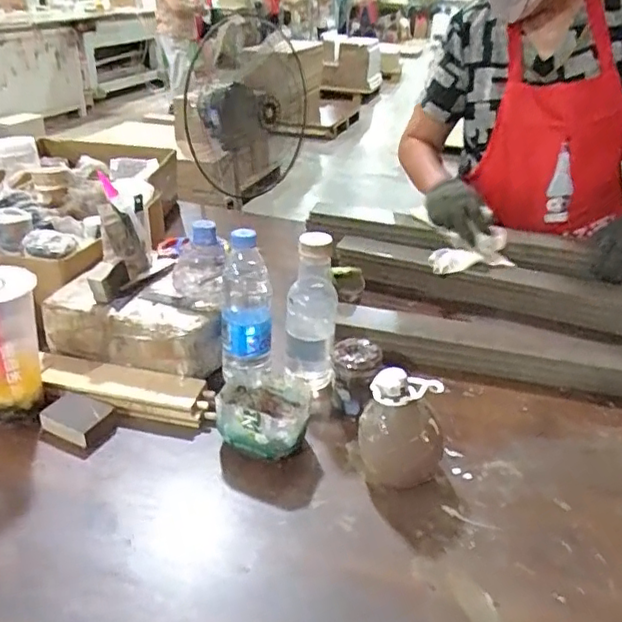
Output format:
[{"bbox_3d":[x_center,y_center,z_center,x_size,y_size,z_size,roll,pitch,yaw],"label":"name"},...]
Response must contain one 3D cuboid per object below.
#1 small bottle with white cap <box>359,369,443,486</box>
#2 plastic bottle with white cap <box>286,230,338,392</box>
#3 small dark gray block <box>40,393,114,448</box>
[{"bbox_3d":[0.096,0.123,0.632,0.091,0.125,0.083,6,32,6],"label":"small bottle with white cap"},{"bbox_3d":[0.000,0.002,0.746,0.063,0.204,0.054,1,31,-2],"label":"plastic bottle with white cap"},{"bbox_3d":[-0.278,0.128,0.689,0.070,0.025,0.050,12,33,15],"label":"small dark gray block"}]

